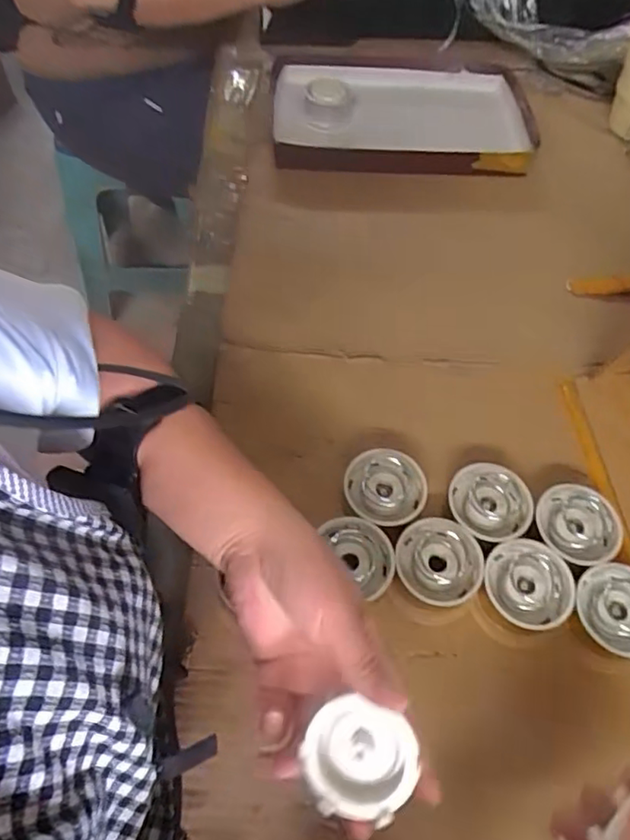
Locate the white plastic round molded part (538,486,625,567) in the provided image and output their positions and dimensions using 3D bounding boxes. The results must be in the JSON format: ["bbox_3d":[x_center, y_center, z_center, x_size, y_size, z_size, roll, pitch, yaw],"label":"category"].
[{"bbox_3d":[0.210,0.088,0.469,0.059,0.038,0.061,2,60,-3],"label":"white plastic round molded part"}]

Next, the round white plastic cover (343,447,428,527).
[{"bbox_3d":[0.058,0.061,0.491,0.066,0.038,0.068,2,60,-3],"label":"round white plastic cover"}]

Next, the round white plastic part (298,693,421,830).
[{"bbox_3d":[0.024,0.177,0.307,0.057,0.020,0.054,3,79,6],"label":"round white plastic part"}]

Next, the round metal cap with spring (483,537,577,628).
[{"bbox_3d":[0.161,0.128,0.450,0.059,0.036,0.065,-34,67,-21],"label":"round metal cap with spring"}]

